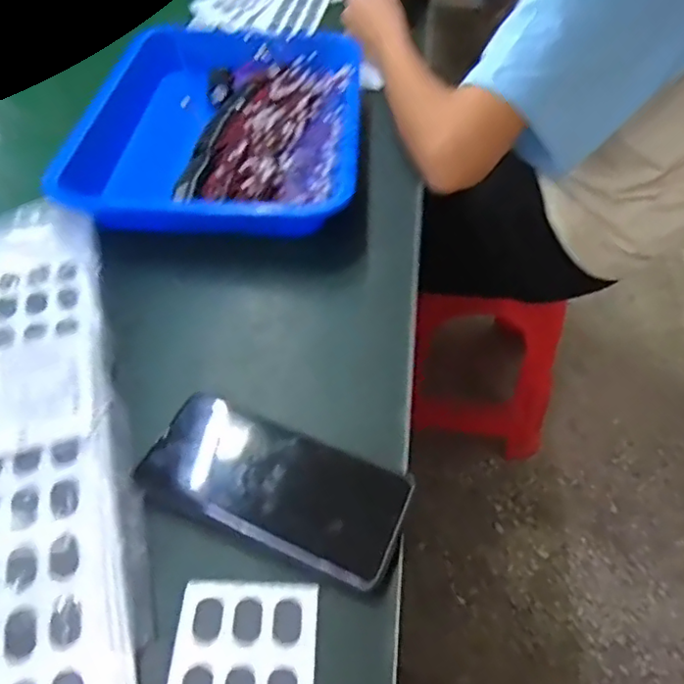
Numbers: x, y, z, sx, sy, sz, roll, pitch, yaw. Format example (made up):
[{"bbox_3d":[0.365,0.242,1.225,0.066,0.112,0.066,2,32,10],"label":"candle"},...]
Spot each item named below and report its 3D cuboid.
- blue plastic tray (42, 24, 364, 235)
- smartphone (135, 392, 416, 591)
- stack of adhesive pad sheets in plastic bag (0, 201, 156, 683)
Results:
[{"bbox_3d":[-0.119,-0.240,0.631,0.270,0.056,0.363,3,48,0],"label":"blue plastic tray"},{"bbox_3d":[-0.040,0.087,0.371,0.161,0.009,0.078,18,50,14],"label":"smartphone"},{"bbox_3d":[-0.195,0.050,0.388,0.109,0.030,0.435,-12,50,-12],"label":"stack of adhesive pad sheets in plastic bag"}]

